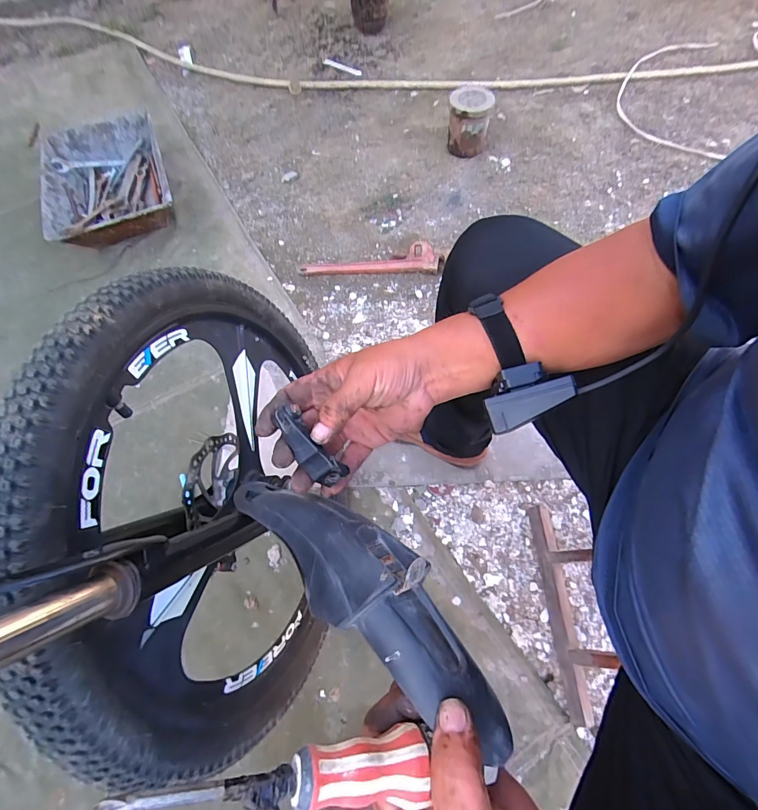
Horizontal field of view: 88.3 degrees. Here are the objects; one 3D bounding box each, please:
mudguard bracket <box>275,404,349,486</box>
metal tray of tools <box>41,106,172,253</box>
[{"bbox_3d":[-0.054,0.033,0.302,0.024,0.017,0.069,-39,91,-16],"label":"mudguard bracket"},{"bbox_3d":[-0.763,-0.632,1.115,0.315,0.114,0.512,-22,66,-9],"label":"metal tray of tools"}]

